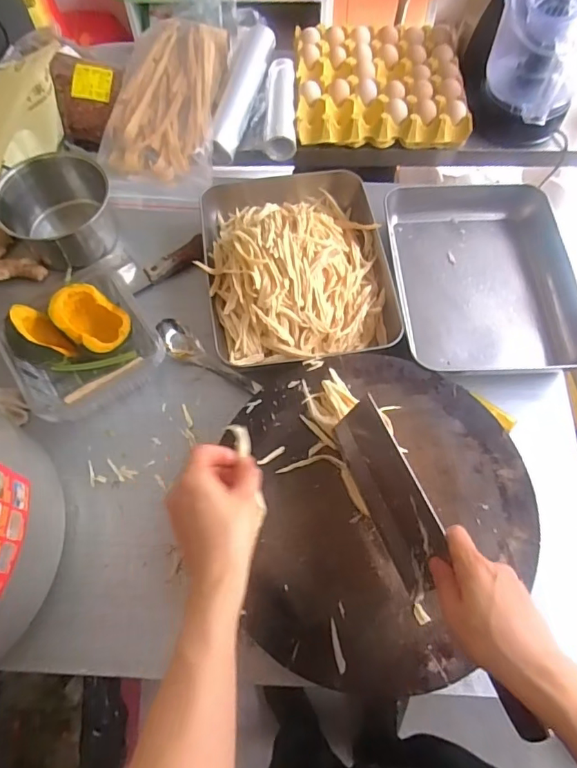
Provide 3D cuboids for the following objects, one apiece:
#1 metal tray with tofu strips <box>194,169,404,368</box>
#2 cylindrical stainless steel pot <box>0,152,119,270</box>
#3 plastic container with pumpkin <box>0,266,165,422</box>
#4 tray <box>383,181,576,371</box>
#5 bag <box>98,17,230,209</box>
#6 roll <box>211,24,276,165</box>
[{"bbox_3d":[0.007,-0.176,0.669,0.235,0.081,0.311,-8,66,-3],"label":"metal tray with tofu strips"},{"bbox_3d":[-0.319,-0.242,0.700,0.124,0.111,0.132,0,66,0],"label":"cylindrical stainless steel pot"},{"bbox_3d":[-0.261,-0.060,0.614,0.165,0.078,0.176,-30,69,-12],"label":"plastic container with pumpkin"},{"bbox_3d":[0.261,-0.156,0.685,0.234,0.048,0.302,-2,66,-1],"label":"tray"},{"bbox_3d":[-0.202,-0.479,0.827,0.168,0.040,0.456,1,66,1],"label":"bag"},{"bbox_3d":[-0.077,-0.509,0.869,0.045,0.038,0.317,11,67,5],"label":"roll"}]

